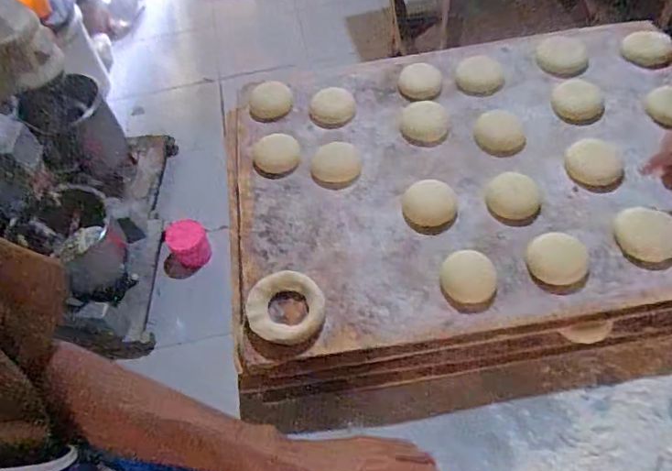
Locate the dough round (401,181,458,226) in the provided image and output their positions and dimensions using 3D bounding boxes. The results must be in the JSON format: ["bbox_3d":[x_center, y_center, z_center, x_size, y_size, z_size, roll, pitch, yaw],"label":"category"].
[{"bbox_3d":[0.104,-0.037,0.577,0.058,0.017,0.053,-2,56,3],"label":"dough round"}]

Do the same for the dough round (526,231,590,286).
[{"bbox_3d":[0.225,0.023,0.528,0.056,0.011,0.054,-2,56,3],"label":"dough round"}]

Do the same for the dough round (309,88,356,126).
[{"bbox_3d":[-0.005,-0.173,0.686,0.059,0.027,0.061,-2,56,3],"label":"dough round"}]

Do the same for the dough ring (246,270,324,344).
[{"bbox_3d":[-0.048,0.072,0.517,0.076,0.014,0.072,-2,56,3],"label":"dough ring"}]

